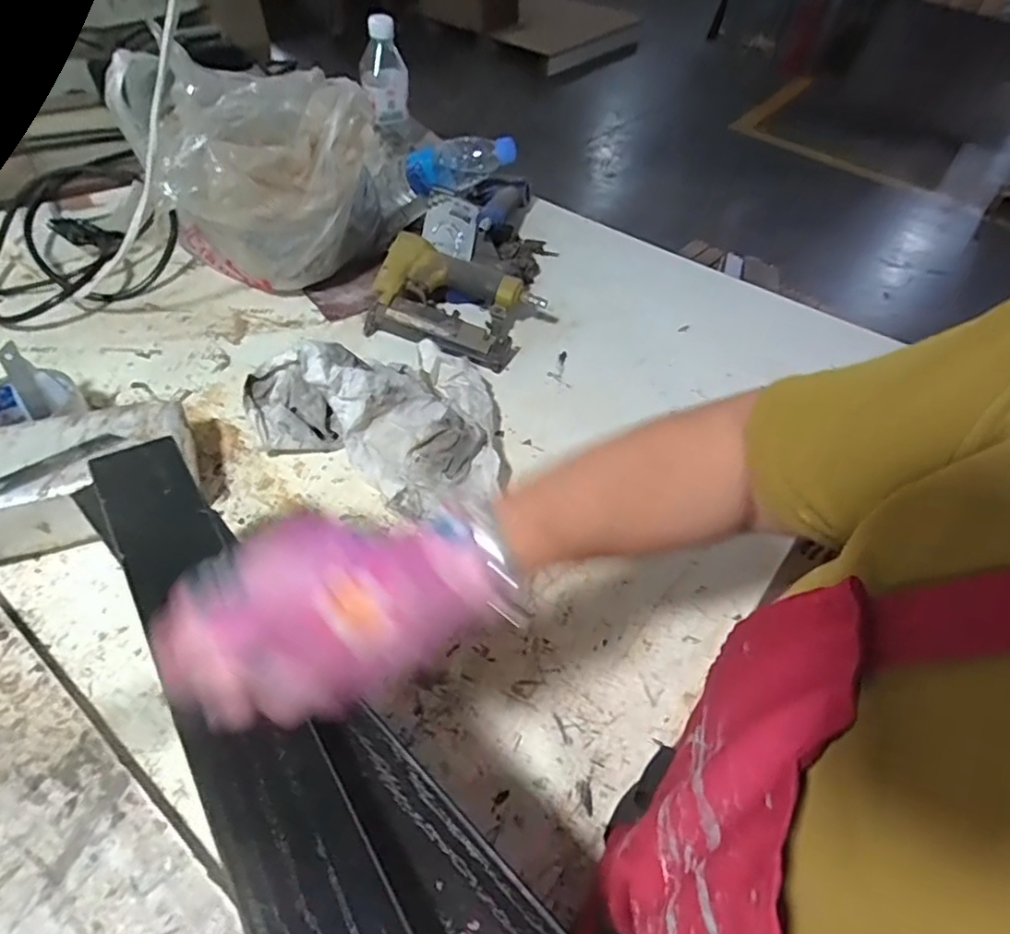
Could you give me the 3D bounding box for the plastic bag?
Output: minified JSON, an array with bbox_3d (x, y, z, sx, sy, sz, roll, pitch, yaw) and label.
[{"bbox_3d":[-0.287,-0.338,0.733,0.252,0.236,0.207,-18,52,-19],"label":"plastic bag"}]

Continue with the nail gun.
[{"bbox_3d":[-0.064,-0.198,0.727,0.200,0.073,0.129,18,50,12],"label":"nail gun"}]

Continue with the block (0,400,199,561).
[{"bbox_3d":[-0.382,0.013,0.525,0.208,0.072,0.107,-14,53,-16],"label":"block"}]

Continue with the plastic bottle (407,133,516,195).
[{"bbox_3d":[-0.061,-0.442,0.873,0.176,0.059,0.058,0,45,23],"label":"plastic bottle"}]

